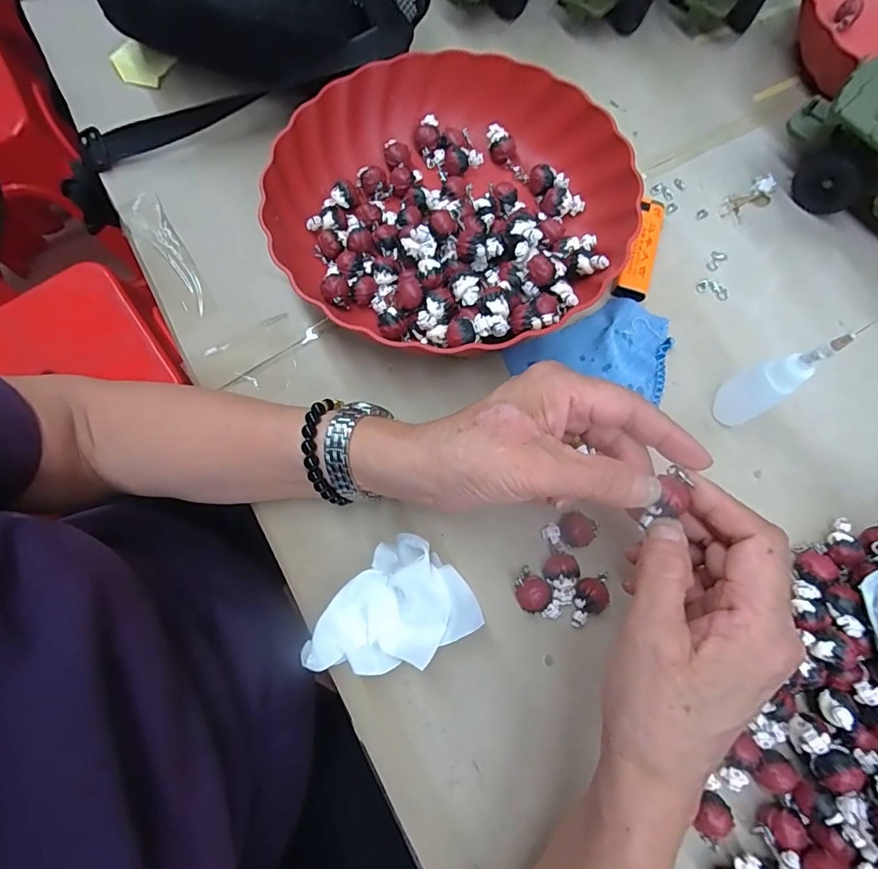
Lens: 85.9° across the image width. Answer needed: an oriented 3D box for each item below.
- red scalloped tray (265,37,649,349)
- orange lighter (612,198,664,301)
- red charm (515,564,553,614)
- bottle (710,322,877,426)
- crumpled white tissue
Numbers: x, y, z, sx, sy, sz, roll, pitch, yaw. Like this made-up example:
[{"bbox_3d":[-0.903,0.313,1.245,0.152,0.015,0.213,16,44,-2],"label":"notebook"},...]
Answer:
[{"bbox_3d":[0.009,-0.162,0.334,0.237,0.056,0.237,41,77,11],"label":"red scalloped tray"},{"bbox_3d":[0.145,-0.135,0.340,0.024,0.009,0.079,19,77,-13],"label":"orange lighter"},{"bbox_3d":[0.055,0.093,0.279,0.023,0.016,0.021,0,73,0],"label":"red charm"},{"bbox_3d":[0.195,-0.030,0.276,0.020,0.095,0.026,11,73,3],"label":"bottle"},{"bbox_3d":[-0.033,0.105,0.267,0.097,0.035,0.063,-34,76,-10],"label":"crumpled white tissue"}]

